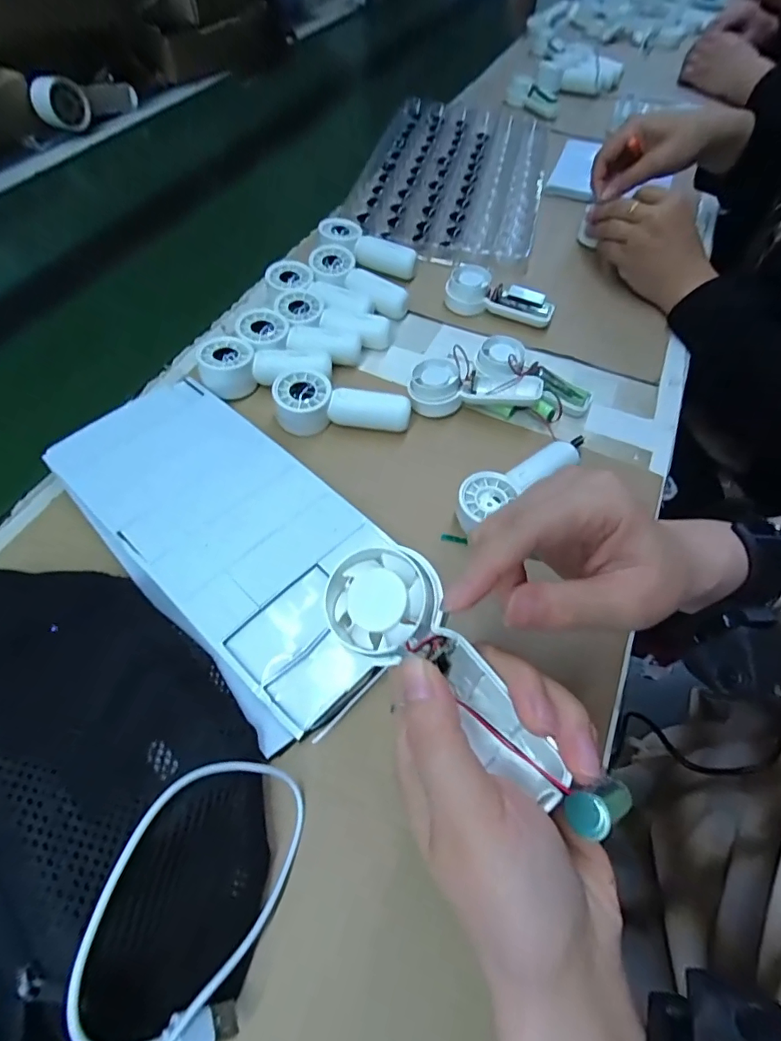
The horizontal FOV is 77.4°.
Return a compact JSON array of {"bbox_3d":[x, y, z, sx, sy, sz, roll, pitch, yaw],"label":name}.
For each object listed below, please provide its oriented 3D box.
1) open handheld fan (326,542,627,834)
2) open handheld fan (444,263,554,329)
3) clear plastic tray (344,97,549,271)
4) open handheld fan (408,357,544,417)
[{"bbox_3d":[0.027,0.058,0.182,0.124,0.024,0.043,42,65,16],"label":"open handheld fan"},{"bbox_3d":[0.111,-0.228,0.496,0.107,0.028,0.039,16,59,8],"label":"open handheld fan"},{"bbox_3d":[0.090,-0.472,0.652,0.227,0.018,0.405,13,58,6],"label":"clear plastic tray"},{"bbox_3d":[0.071,-0.113,0.424,0.108,0.033,0.042,1,58,-1],"label":"open handheld fan"}]

